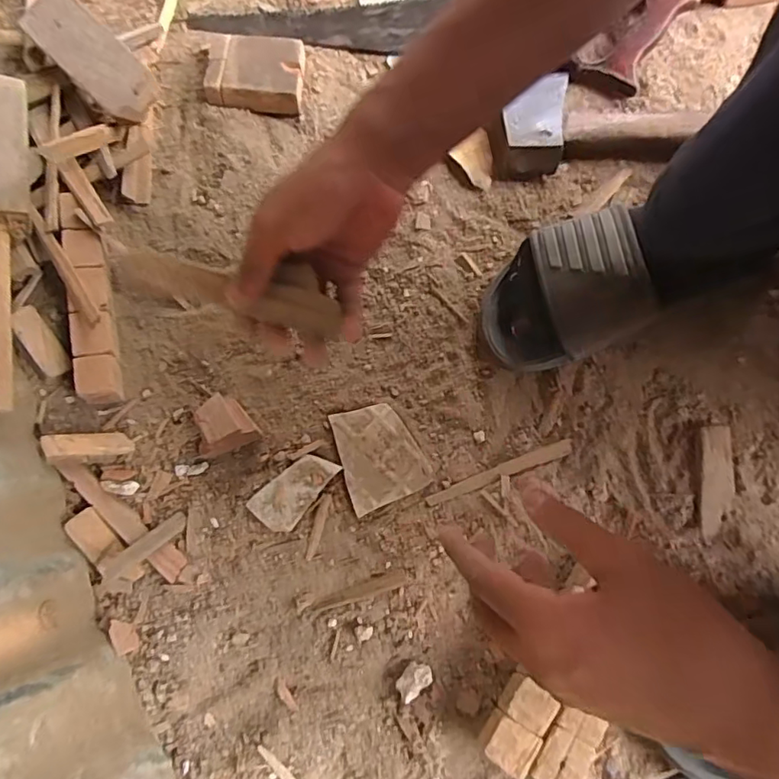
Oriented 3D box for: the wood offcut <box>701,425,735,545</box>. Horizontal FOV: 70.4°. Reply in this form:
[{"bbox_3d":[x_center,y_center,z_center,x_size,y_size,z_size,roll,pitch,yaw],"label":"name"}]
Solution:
[{"bbox_3d":[0.266,0.075,0.449,0.024,0.006,0.091,6,76,3],"label":"wood offcut"}]

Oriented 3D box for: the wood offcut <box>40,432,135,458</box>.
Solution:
[{"bbox_3d":[-0.251,0.045,0.462,0.066,0.006,0.021,-1,54,-27],"label":"wood offcut"}]

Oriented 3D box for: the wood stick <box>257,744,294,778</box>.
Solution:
[{"bbox_3d":[-0.078,0.288,0.411,0.008,0.004,0.058,-39,91,-8],"label":"wood stick"}]

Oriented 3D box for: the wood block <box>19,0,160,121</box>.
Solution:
[{"bbox_3d":[-0.273,-0.306,0.504,0.146,0.024,0.054,43,79,12],"label":"wood block"}]

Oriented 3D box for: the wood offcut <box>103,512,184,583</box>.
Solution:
[{"bbox_3d":[-0.193,0.124,0.439,0.017,0.010,0.070,43,54,11],"label":"wood offcut"}]

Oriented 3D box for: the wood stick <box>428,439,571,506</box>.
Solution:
[{"bbox_3d":[0.093,0.069,0.468,0.129,0.006,0.013,-20,76,-3],"label":"wood stick"}]

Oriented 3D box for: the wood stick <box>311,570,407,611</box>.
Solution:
[{"bbox_3d":[-0.024,0.161,0.442,0.077,0.006,0.012,-18,76,-3],"label":"wood stick"}]

